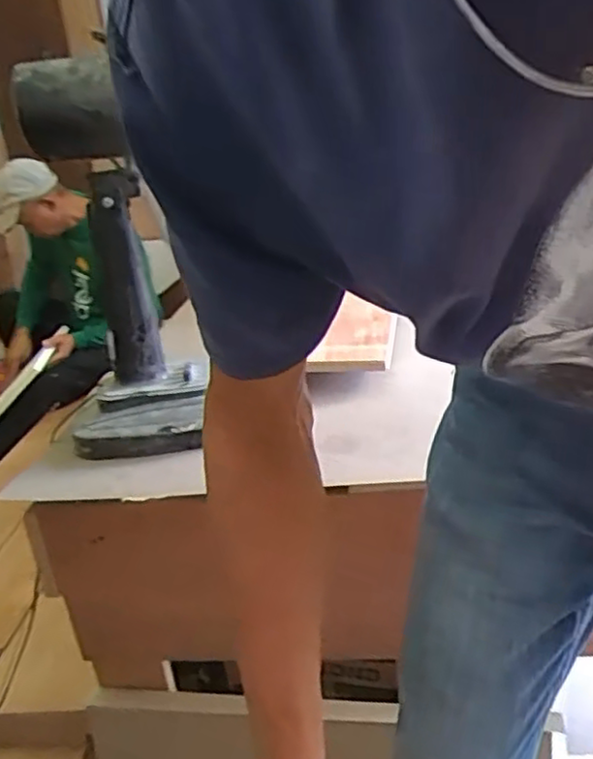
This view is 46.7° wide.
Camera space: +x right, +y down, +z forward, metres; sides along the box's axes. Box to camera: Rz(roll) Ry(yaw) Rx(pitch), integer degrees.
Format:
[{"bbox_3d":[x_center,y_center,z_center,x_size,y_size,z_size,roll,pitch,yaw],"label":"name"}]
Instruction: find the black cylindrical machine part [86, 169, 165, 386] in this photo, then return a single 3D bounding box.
[{"bbox_3d":[-0.234,-0.136,0.934,0.062,0.277,0.067,-8,21,-4],"label":"black cylindrical machine part"}]

